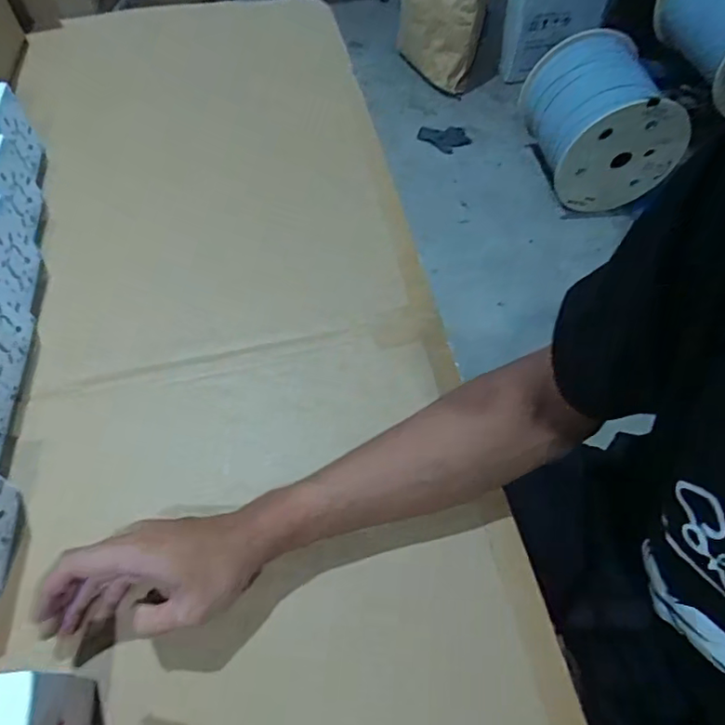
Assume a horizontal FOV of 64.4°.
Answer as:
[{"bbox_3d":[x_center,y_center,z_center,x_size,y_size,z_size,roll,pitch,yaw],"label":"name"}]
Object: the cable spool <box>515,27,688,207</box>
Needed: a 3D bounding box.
[{"bbox_3d":[0.672,-0.732,1.652,0.367,0.304,0.461,-2,58,-2],"label":"cable spool"}]

